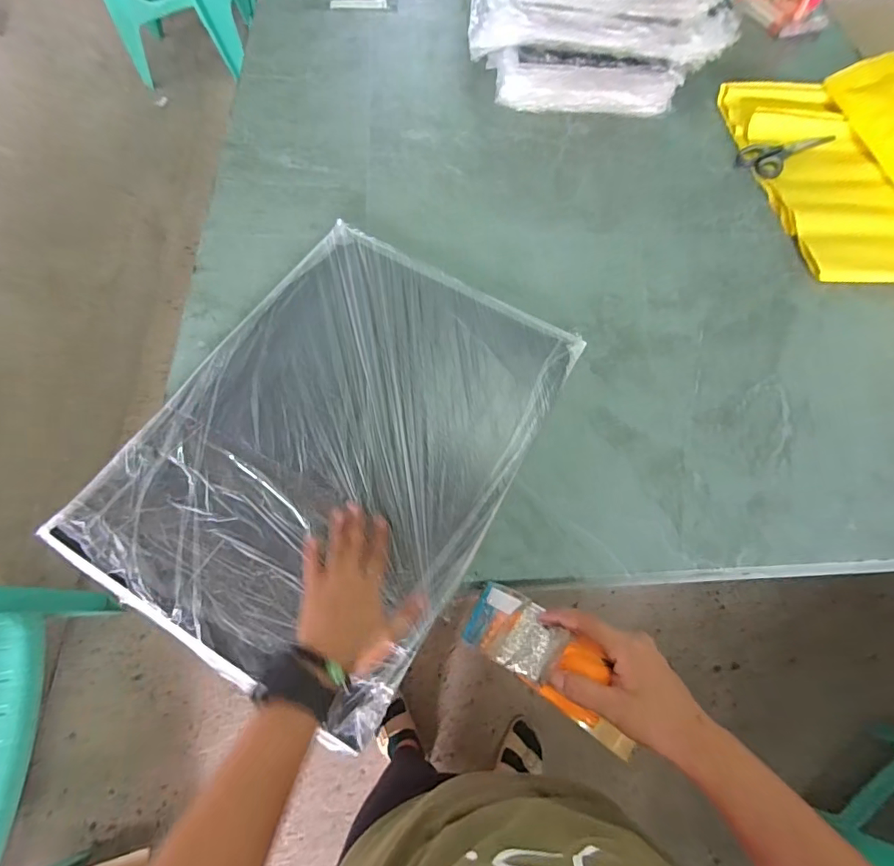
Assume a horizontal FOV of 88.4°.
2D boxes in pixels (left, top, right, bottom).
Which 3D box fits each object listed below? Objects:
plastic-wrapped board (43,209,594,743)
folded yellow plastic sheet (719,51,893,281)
[{"bbox_3d":[-0.112,-0.004,0.523,0.378,0.027,0.503,30,67,12],"label":"plastic-wrapped board"},{"bbox_3d":[0.670,-0.378,0.707,0.293,0.084,0.609,-8,66,-6],"label":"folded yellow plastic sheet"}]

